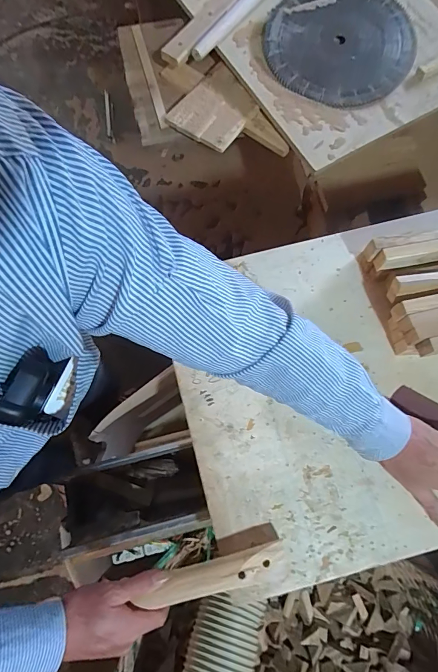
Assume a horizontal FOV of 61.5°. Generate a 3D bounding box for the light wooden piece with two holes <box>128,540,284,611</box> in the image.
[{"bbox_3d":[-0.006,0.316,0.479,0.188,0.020,0.041,-15,75,-5],"label":"light wooden piece with two holes"}]

